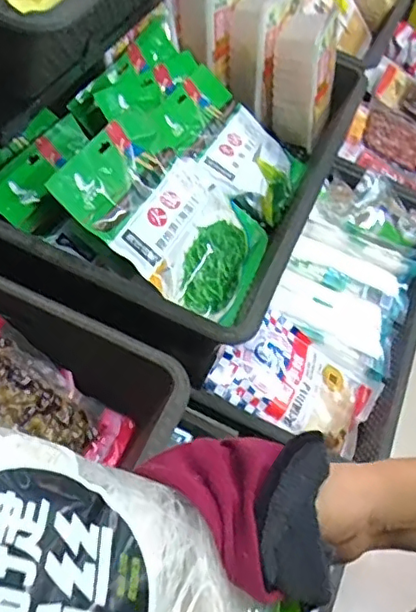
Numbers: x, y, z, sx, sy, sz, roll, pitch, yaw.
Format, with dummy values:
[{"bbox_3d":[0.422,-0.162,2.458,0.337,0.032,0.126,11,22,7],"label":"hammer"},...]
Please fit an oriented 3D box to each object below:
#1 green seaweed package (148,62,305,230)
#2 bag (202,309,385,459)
[{"bbox_3d":[0.038,-0.222,0.799,0.210,0.023,0.177,38,49,-9],"label":"green seaweed package"},{"bbox_3d":[0.128,0.107,0.831,0.244,0.025,0.147,33,62,-14],"label":"bag"}]

